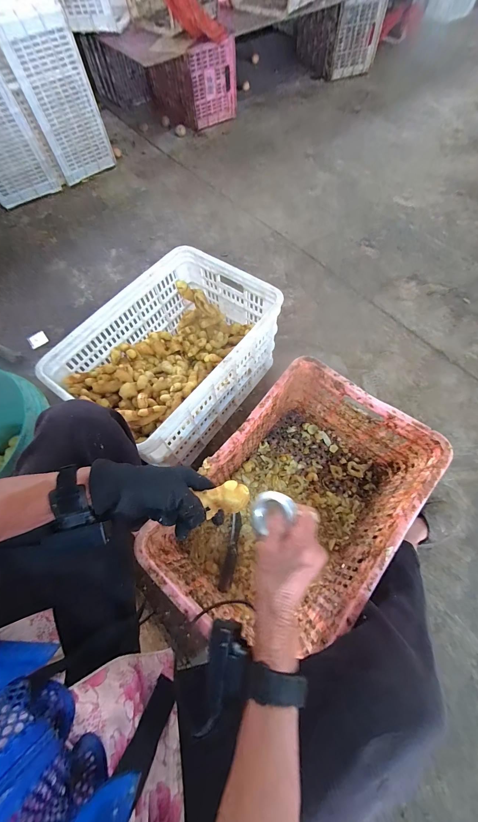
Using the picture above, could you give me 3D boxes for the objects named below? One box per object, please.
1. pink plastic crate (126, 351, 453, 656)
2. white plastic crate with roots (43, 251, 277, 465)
[{"bbox_3d":[0.134,0.194,0.651,0.352,0.287,0.486,38,74,17],"label":"pink plastic crate"},{"bbox_3d":[-0.166,-0.144,0.809,0.358,0.299,0.500,36,73,14],"label":"white plastic crate with roots"}]

